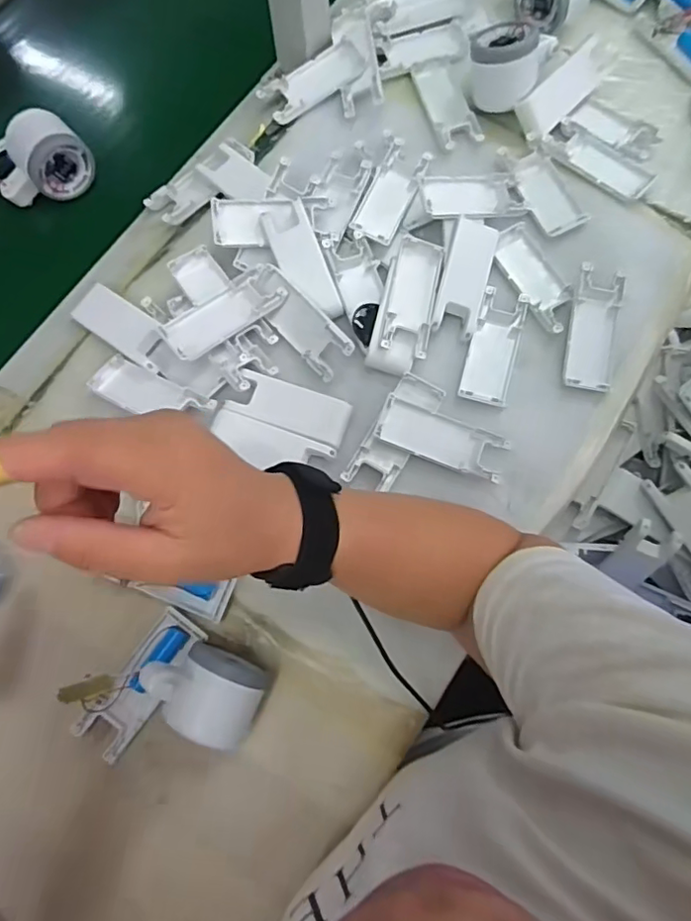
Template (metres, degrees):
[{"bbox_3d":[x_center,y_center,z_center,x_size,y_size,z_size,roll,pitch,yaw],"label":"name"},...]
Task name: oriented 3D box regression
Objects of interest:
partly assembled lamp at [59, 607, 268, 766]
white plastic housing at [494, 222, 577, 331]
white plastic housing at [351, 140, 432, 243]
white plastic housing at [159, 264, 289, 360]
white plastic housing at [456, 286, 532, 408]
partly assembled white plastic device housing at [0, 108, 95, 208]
[{"bbox_3d":[-0.122,0.169,0.381,0.107,0.059,0.100,30,77,8],"label":"partly assembled lamp"},{"bbox_3d":[0.168,-0.161,0.499,0.042,0.013,0.103,-29,76,-7],"label":"white plastic housing"},{"bbox_3d":[0.041,-0.244,0.513,0.041,0.016,0.102,23,76,6],"label":"white plastic housing"},{"bbox_3d":[-0.103,-0.124,0.474,0.103,0.024,0.043,-37,77,-9],"label":"white plastic housing"},{"bbox_3d":[0.129,-0.098,0.484,0.041,0.009,0.107,16,75,5],"label":"white plastic housing"},{"bbox_3d":[-0.292,-0.269,0.518,0.104,0.055,0.055,-39,78,-9],"label":"partly assembled white plastic device housing"}]

